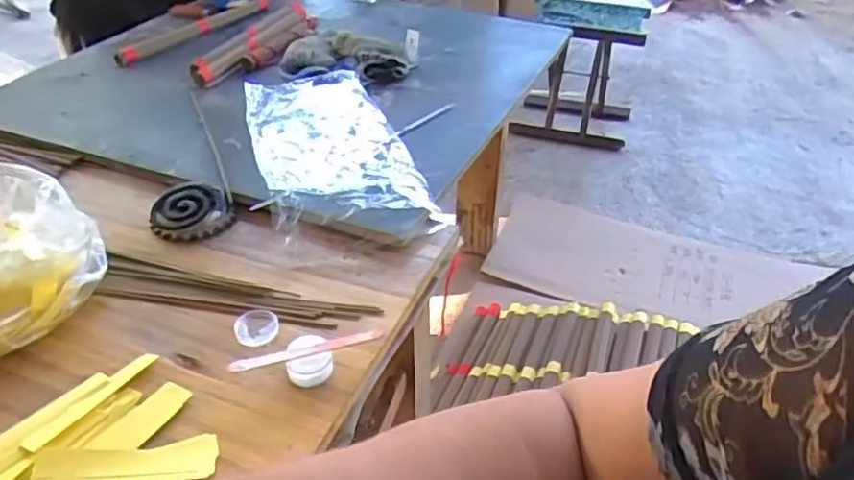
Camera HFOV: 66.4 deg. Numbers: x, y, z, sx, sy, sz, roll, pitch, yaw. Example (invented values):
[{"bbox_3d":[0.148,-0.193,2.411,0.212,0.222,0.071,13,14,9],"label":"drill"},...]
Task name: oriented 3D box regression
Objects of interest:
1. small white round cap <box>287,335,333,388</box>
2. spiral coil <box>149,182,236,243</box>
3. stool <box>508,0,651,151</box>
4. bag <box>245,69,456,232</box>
[{"bbox_3d":[-0.097,0.098,0.534,0.036,0.027,0.031,-12,39,-17],"label":"small white round cap"},{"bbox_3d":[-0.247,-0.031,0.688,0.083,0.031,0.063,-15,40,-20],"label":"spiral coil"},{"bbox_3d":[0.409,-0.449,1.736,0.308,0.312,0.256,7,37,8],"label":"stool"},{"bbox_3d":[-0.122,-0.124,0.792,0.174,0.026,0.370,-13,39,-18],"label":"bag"}]

